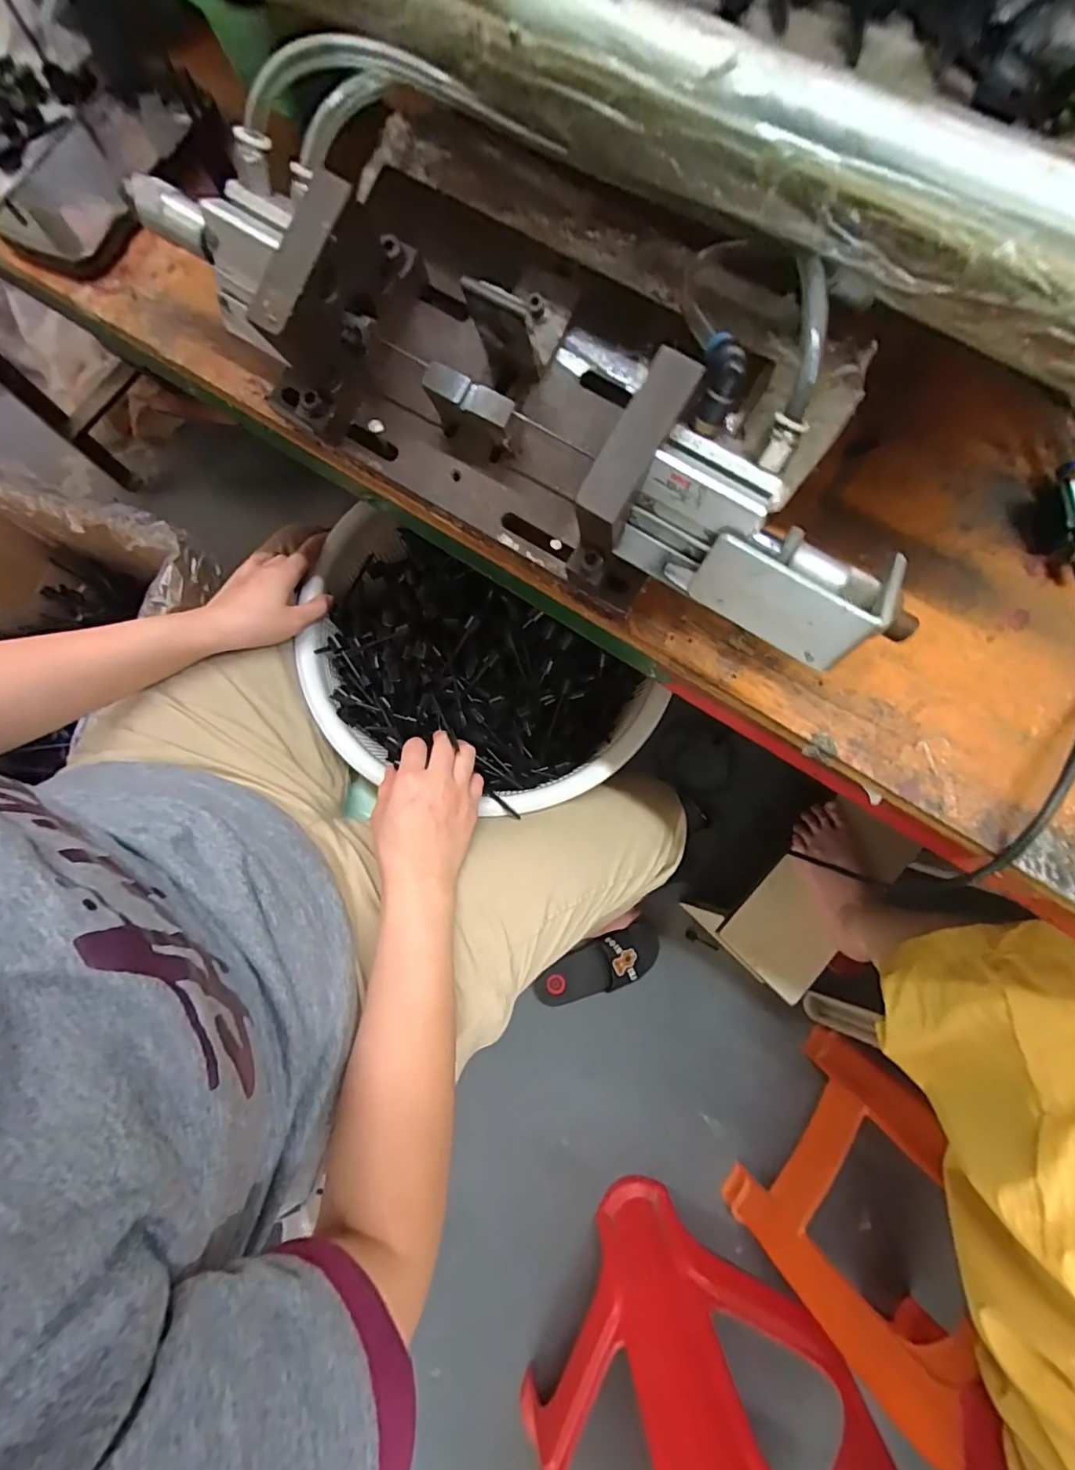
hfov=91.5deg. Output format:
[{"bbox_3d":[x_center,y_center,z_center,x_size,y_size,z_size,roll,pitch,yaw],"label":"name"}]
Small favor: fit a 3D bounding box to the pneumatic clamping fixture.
[{"bbox_3d":[-0.004,-0.194,0.269,0.423,0.092,0.156,34,80,6],"label":"pneumatic clamping fixture"}]

